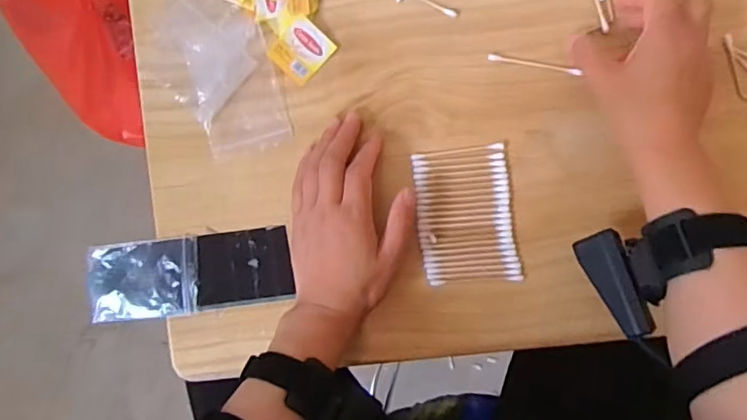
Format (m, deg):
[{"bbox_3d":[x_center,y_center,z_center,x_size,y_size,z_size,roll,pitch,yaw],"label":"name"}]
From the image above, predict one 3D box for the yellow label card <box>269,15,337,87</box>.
[{"bbox_3d":[-0.057,-0.126,0.439,0.038,0.004,0.043,43,94,-6],"label":"yellow label card"}]

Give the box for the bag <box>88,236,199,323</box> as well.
[{"bbox_3d":[-0.190,0.059,0.456,0.094,0.010,0.066,-5,89,8],"label":"bag"}]

